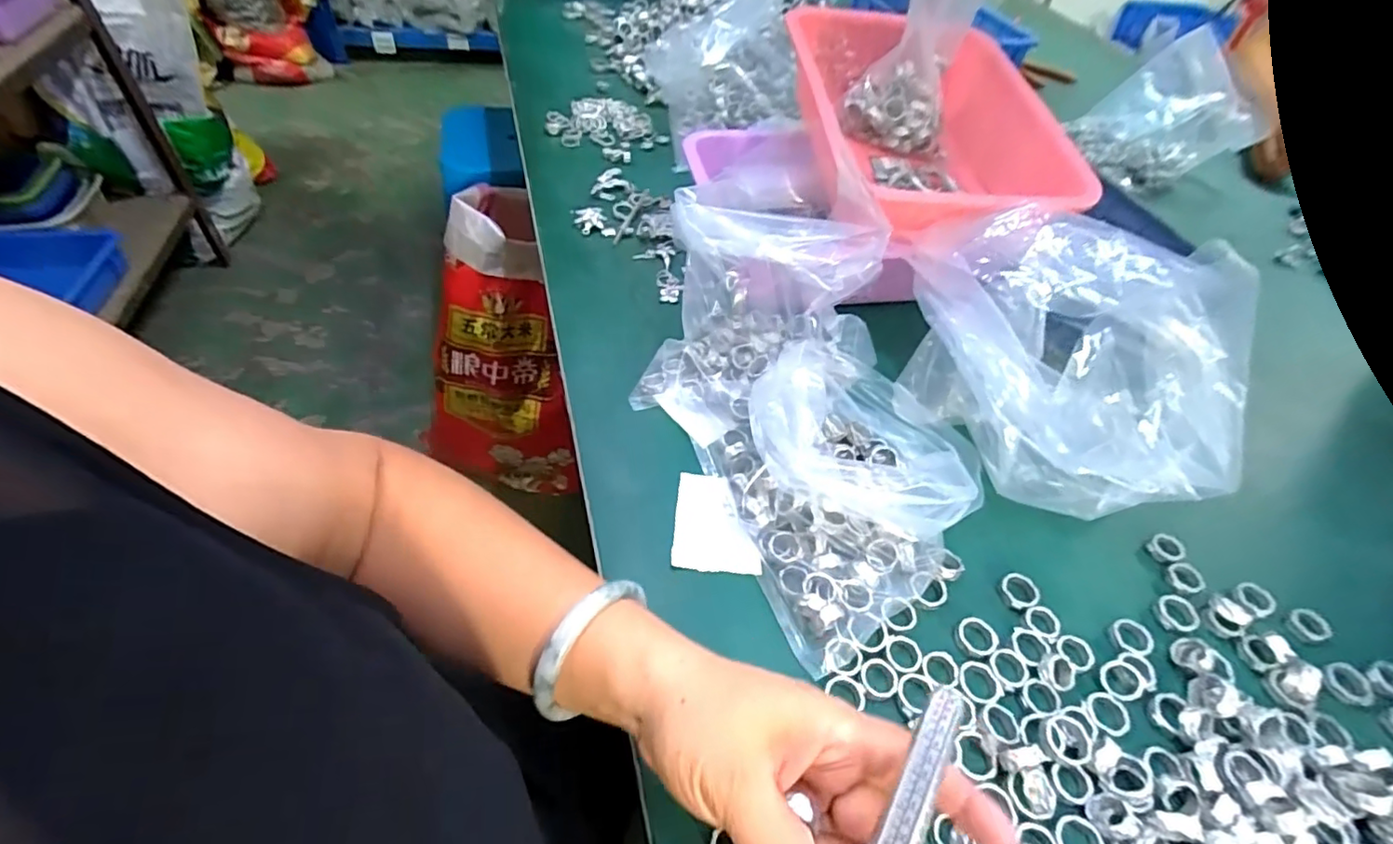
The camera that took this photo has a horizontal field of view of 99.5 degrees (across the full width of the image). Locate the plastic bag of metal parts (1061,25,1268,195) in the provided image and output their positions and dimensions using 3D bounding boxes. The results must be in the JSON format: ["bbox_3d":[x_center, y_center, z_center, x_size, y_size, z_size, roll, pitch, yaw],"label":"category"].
[{"bbox_3d":[0.612,-0.402,0.771,0.181,0.150,0.135,-8,51,-14],"label":"plastic bag of metal parts"}]

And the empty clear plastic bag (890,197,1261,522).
[{"bbox_3d":[0.255,-0.049,0.420,0.182,0.145,0.196,6,49,-1],"label":"empty clear plastic bag"}]

